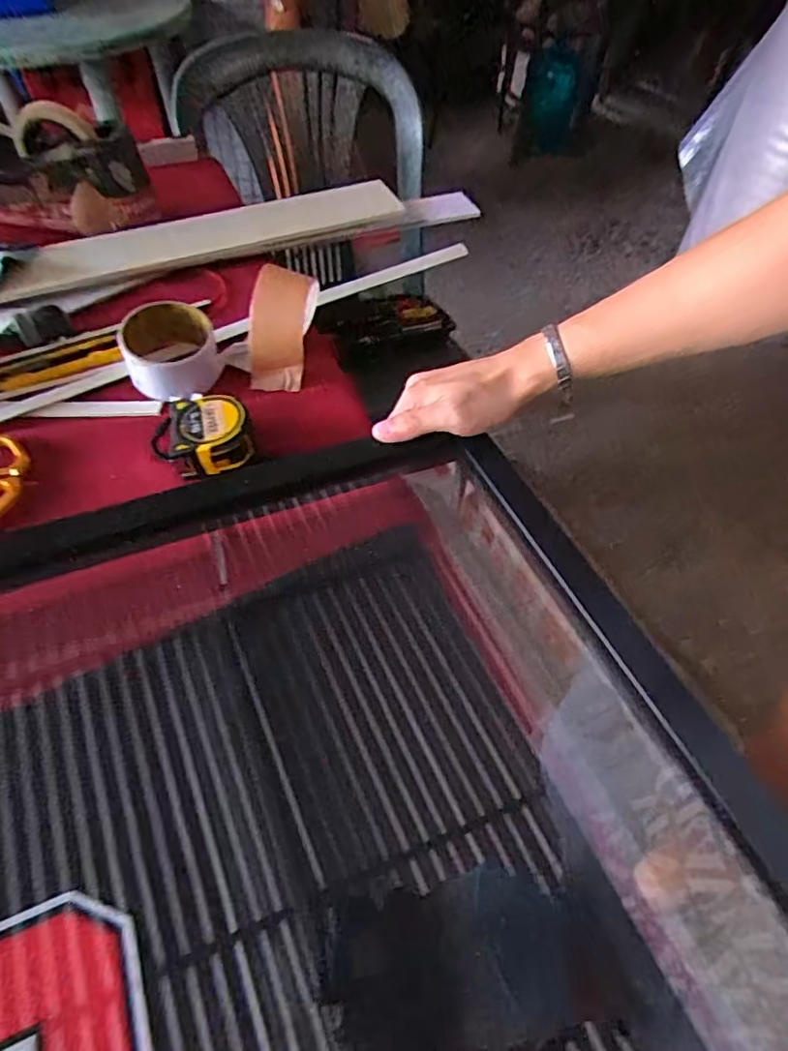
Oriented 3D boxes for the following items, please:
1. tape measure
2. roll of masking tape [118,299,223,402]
[{"bbox_3d":[-0.163,-0.074,0.491,0.081,0.037,0.068,-11,53,-12],"label":"tape measure"},{"bbox_3d":[-0.207,-0.163,0.543,0.080,0.050,0.081,2,57,-4],"label":"roll of masking tape"}]

